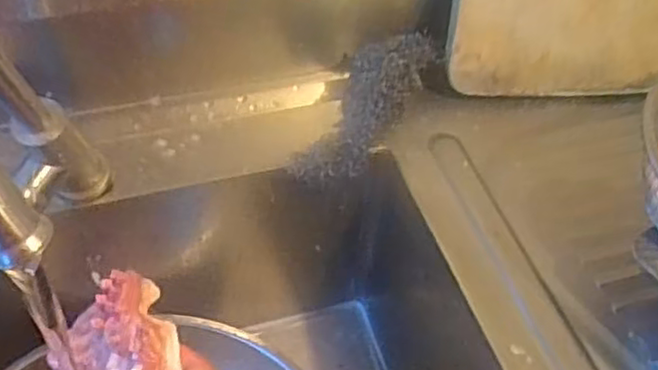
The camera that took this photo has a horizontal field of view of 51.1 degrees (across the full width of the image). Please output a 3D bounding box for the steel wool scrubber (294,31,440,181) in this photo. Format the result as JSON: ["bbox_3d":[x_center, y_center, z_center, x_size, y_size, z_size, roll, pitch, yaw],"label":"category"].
[{"bbox_3d":[0.030,-0.063,0.540,0.052,0.055,0.164,29,71,20],"label":"steel wool scrubber"}]

